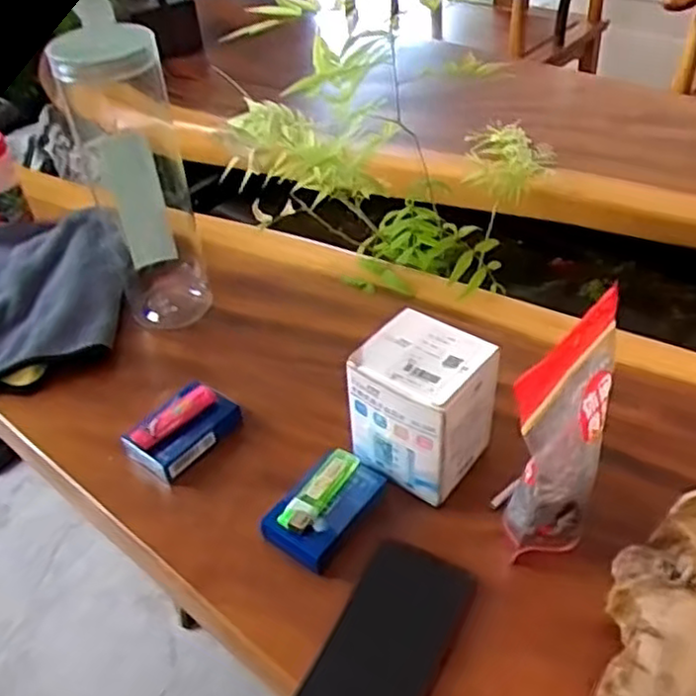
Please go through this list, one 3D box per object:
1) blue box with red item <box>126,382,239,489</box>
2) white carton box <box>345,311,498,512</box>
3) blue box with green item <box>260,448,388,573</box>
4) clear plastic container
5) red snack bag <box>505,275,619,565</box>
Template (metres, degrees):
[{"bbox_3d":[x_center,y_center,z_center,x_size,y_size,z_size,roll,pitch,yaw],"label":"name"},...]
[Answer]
[{"bbox_3d":[-0.142,0.070,0.625,0.055,0.035,0.089,24,50,28],"label":"blue box with red item"},{"bbox_3d":[0.061,0.046,0.571,0.093,0.108,0.092,26,51,30],"label":"white carton box"},{"bbox_3d":[-0.016,0.118,0.552,0.051,0.026,0.096,23,49,27],"label":"blue box with green item"},{"bbox_3d":[-0.212,-0.164,0.723,0.092,0.299,0.100,-24,46,-19],"label":"clear plastic container"},{"bbox_3d":[0.141,0.062,0.497,0.047,0.195,0.117,21,47,42],"label":"red snack bag"}]

